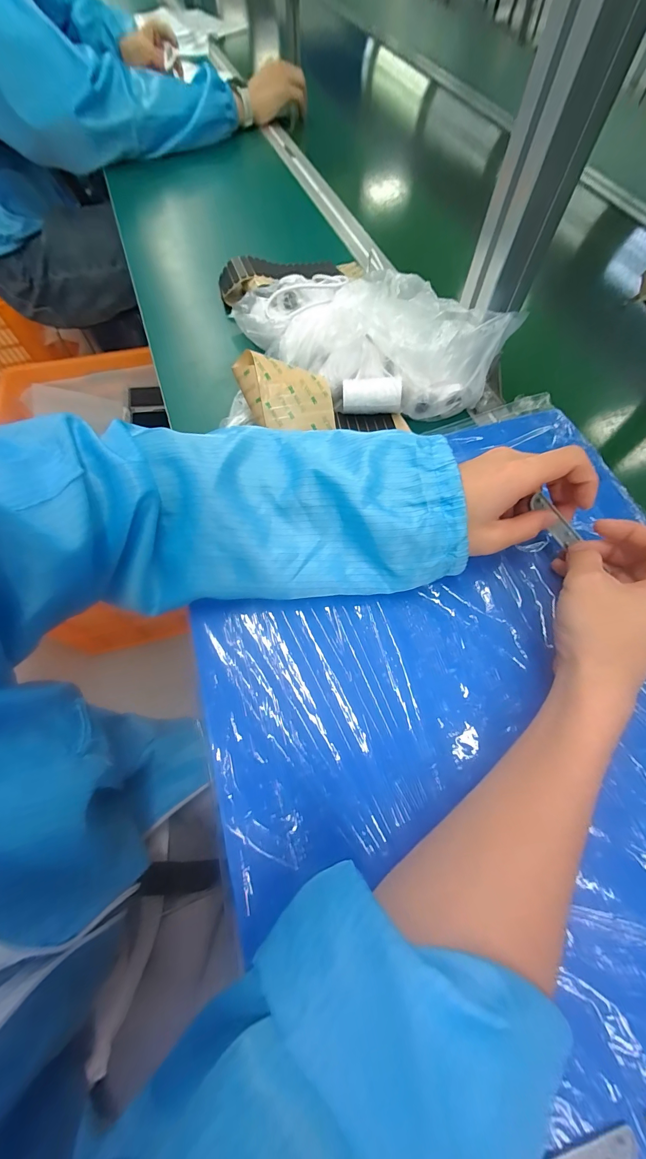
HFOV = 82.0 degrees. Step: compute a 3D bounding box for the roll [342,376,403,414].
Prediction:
[{"bbox_3d":[0.047,-0.181,0.365,0.056,0.028,0.022,-1,66,0],"label":"roll"}]

